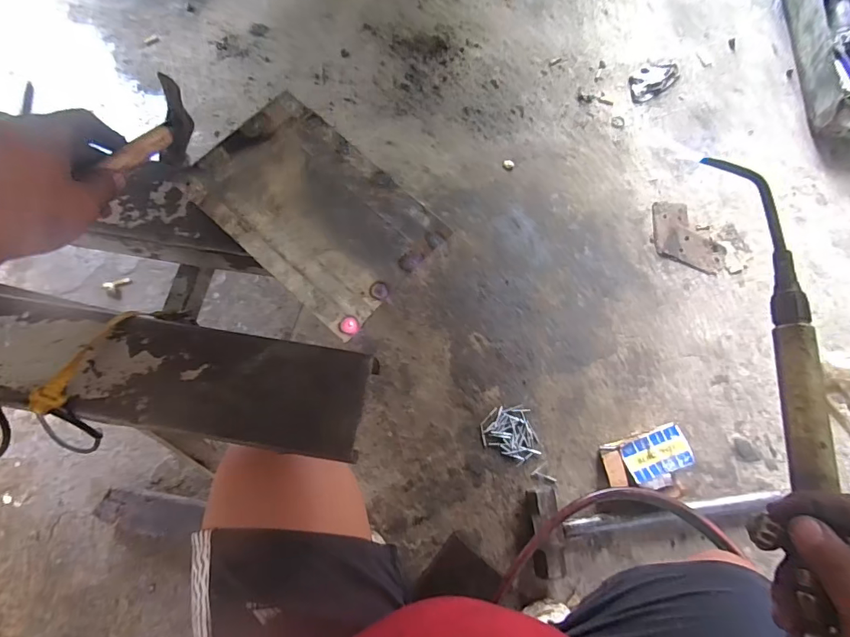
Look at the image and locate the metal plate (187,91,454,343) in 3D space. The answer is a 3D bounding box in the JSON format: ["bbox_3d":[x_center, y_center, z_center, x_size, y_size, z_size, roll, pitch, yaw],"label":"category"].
[{"bbox_3d":[-0.115,-0.117,0.451,0.251,0.010,0.160,41,76,10],"label":"metal plate"}]

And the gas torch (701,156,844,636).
[{"bbox_3d":[0.280,0.086,0.339,0.062,0.049,0.493,6,74,3],"label":"gas torch"}]

